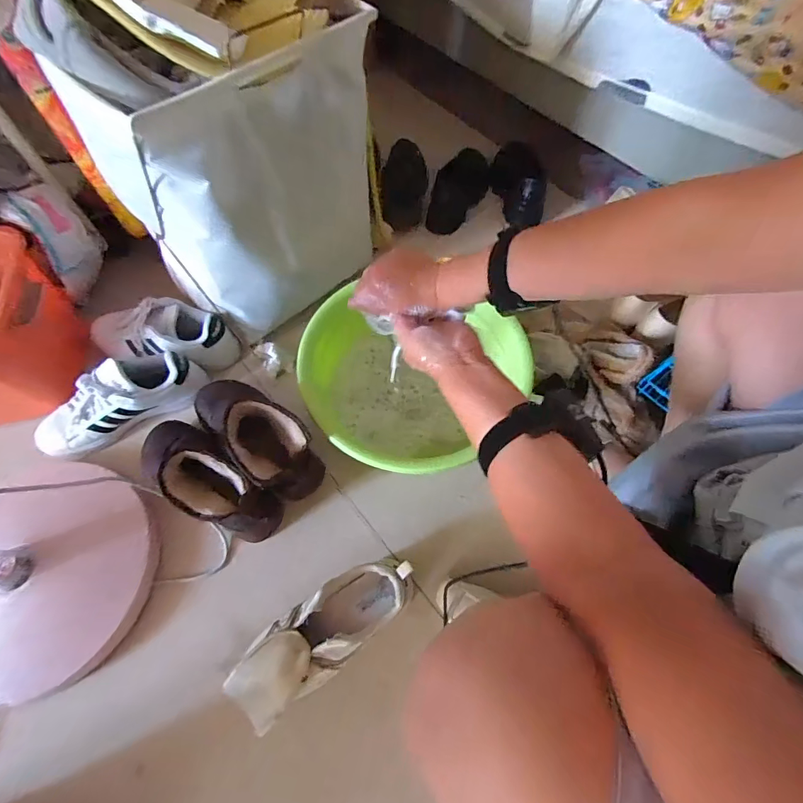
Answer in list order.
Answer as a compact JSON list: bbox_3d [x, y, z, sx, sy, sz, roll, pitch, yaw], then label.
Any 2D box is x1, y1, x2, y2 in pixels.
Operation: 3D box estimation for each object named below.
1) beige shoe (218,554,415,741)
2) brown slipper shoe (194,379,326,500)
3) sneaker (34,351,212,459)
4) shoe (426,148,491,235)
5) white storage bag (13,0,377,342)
[{"bbox_3d":[-0.100,0.309,0.554,0.258,0.088,0.093,-32,68,-15],"label":"beige shoe"},{"bbox_3d":[-0.240,0.040,0.651,0.243,0.182,0.099,40,69,17],"label":"brown slipper shoe"},{"bbox_3d":[-0.483,-0.005,0.707,0.268,0.104,0.089,-28,68,-14],"label":"sneaker"},{"bbox_3d":[0.138,-0.505,0.991,0.105,0.067,0.241,21,65,9],"label":"shoe"},{"bbox_3d":[-0.219,-0.349,0.637,0.196,0.418,0.334,35,68,15],"label":"white storage bag"}]

